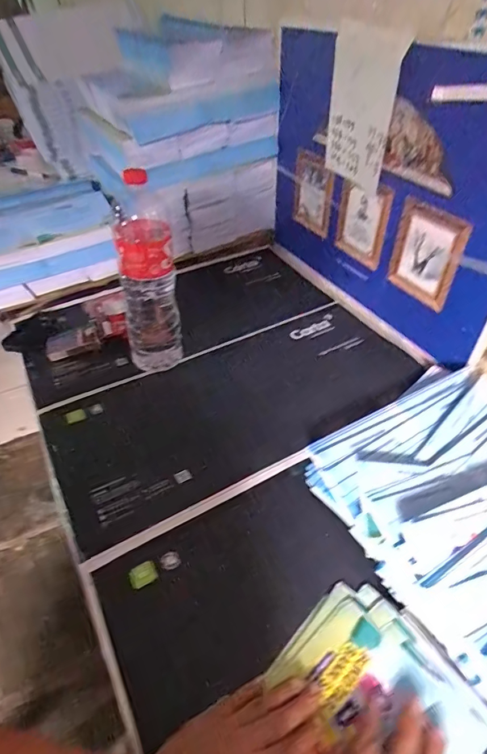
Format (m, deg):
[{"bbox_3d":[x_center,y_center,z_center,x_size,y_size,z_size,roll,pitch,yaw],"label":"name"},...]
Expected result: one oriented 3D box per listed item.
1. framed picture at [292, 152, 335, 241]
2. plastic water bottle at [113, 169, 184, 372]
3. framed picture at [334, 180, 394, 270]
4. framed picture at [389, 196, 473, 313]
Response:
[{"bbox_3d":[0.139,-0.370,0.864,0.020,0.146,0.108,-20,46,-17],"label":"framed picture"},{"bbox_3d":[-0.152,-0.144,0.652,0.094,0.301,0.085,-17,45,-14],"label":"plastic water bottle"},{"bbox_3d":[0.214,-0.280,0.771,0.017,0.147,0.117,-24,47,-20],"label":"framed picture"},{"bbox_3d":[0.286,-0.192,0.666,0.007,0.146,0.114,-24,47,-20],"label":"framed picture"}]

